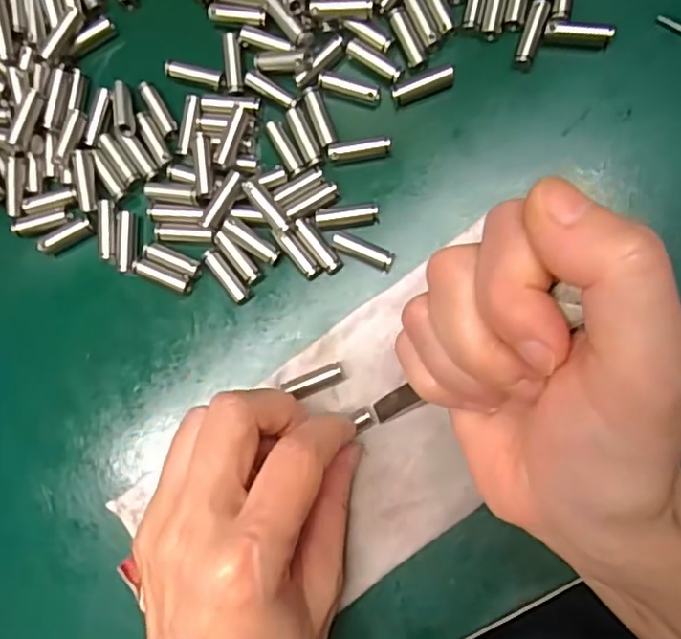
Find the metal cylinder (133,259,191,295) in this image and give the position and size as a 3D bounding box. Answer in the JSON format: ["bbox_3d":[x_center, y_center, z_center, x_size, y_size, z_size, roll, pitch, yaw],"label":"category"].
[{"bbox_3d":[-0.073,-0.018,0.241,0.024,0.006,0.008,21,89,7],"label":"metal cylinder"}]

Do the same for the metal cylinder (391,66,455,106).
[{"bbox_3d":[0.033,-0.091,0.230,0.024,0.008,0.008,-16,85,5],"label":"metal cylinder"}]

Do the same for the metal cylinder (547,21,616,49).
[{"bbox_3d":[0.090,-0.108,0.221,0.024,0.007,0.006,12,88,7],"label":"metal cylinder"}]

